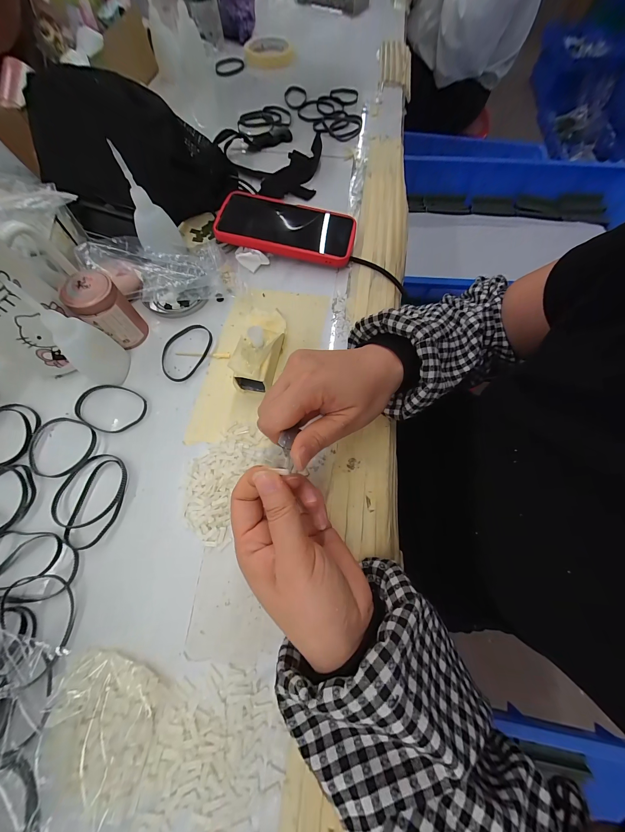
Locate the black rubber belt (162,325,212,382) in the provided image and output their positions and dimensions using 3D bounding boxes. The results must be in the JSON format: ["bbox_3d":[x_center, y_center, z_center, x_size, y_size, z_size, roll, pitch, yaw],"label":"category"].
[{"bbox_3d":[-0.138,-0.071,0.297,0.047,0.006,0.070,24,69,8],"label":"black rubber belt"}]

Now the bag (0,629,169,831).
[{"bbox_3d":[-0.180,0.201,0.171,0.150,0.031,0.086,12,68,3],"label":"bag"}]

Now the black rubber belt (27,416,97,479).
[{"bbox_3d":[-0.233,0.029,0.256,0.061,0.005,0.055,14,68,3],"label":"black rubber belt"}]

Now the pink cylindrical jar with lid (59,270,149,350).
[{"bbox_3d":[-0.204,-0.103,0.276,0.037,0.066,0.044,39,72,13],"label":"pink cylindrical jar with lid"}]

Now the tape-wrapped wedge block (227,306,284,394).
[{"bbox_3d":[-0.051,-0.064,0.277,0.042,0.039,0.083,13,68,3],"label":"tape-wrapped wedge block"}]

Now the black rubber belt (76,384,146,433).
[{"bbox_3d":[-0.200,-0.009,0.271,0.068,0.004,0.049,21,69,6],"label":"black rubber belt"}]

